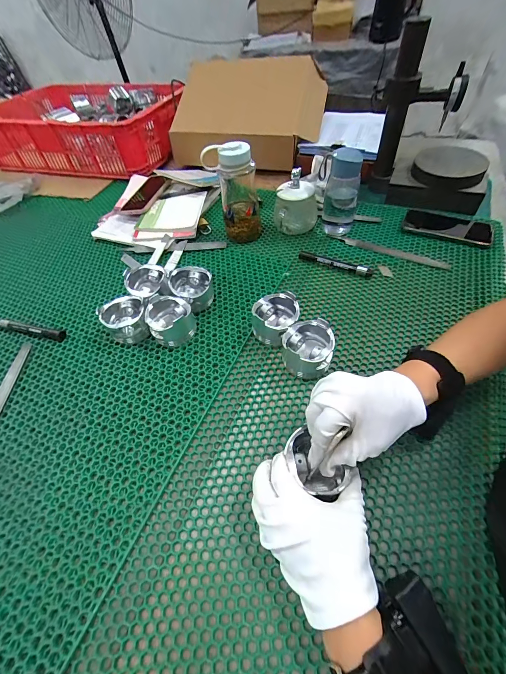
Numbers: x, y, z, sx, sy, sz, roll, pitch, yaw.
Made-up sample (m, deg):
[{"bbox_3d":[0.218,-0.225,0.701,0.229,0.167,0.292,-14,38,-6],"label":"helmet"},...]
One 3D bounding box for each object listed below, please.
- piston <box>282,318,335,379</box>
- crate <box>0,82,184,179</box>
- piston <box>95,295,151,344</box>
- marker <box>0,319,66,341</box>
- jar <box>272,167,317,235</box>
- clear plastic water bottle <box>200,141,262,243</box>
[{"bbox_3d":[0.082,0.014,0.443,0.071,0.049,0.082,13,53,14],"label":"piston"},{"bbox_3d":[-0.530,-0.684,0.968,0.646,0.143,0.384,13,53,14],"label":"crate"},{"bbox_3d":[-0.209,-0.031,0.497,0.079,0.058,0.068,-14,51,-7],"label":"piston"},{"bbox_3d":[-0.388,-0.015,0.525,0.128,0.018,0.019,10,52,12],"label":"marker"},{"bbox_3d":[0.094,-0.285,0.638,0.090,0.118,0.108,5,51,8],"label":"jar"},{"bbox_3d":[-0.038,-0.286,0.605,0.101,0.185,0.067,-7,51,-1],"label":"clear plastic water bottle"}]

